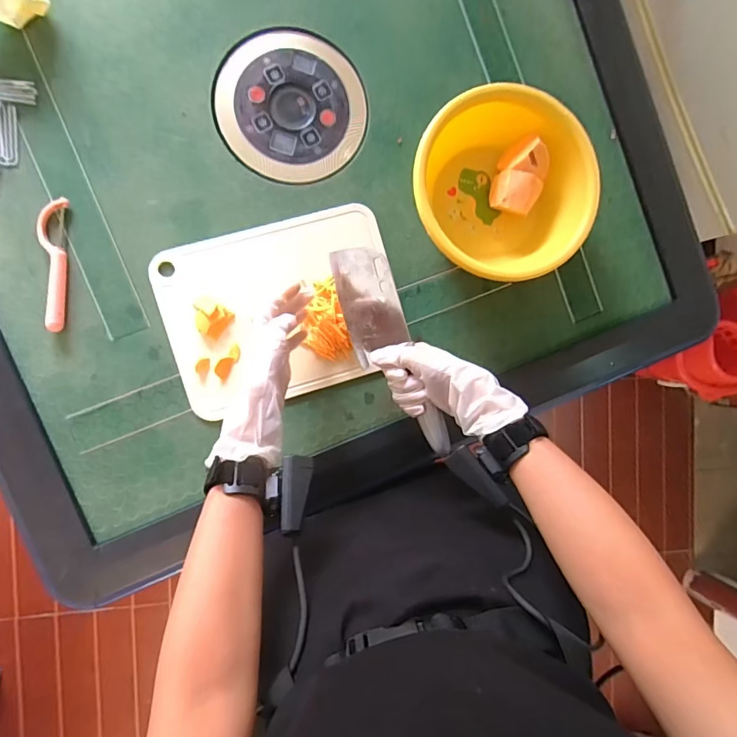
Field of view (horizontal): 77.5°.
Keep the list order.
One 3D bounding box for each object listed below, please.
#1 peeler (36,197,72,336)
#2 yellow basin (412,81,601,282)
[{"bbox_3d":[-0.375,-0.123,0.546,0.030,0.020,0.156,1,91,-7],"label":"peeler"},{"bbox_3d":[0.162,-0.221,0.578,0.218,0.082,0.188,0,91,-9],"label":"yellow basin"}]

